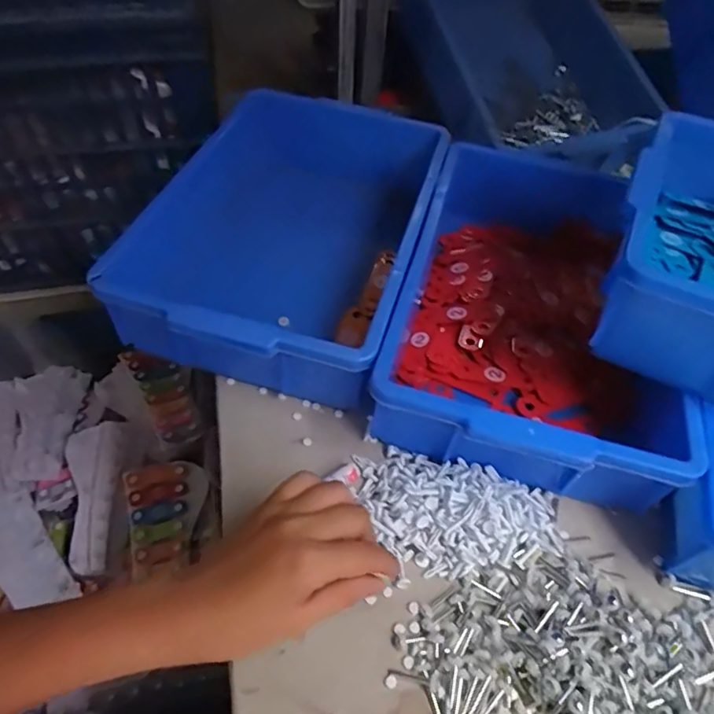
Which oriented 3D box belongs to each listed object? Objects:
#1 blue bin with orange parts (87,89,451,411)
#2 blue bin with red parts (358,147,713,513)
[{"bbox_3d":[-0.049,-0.155,0.582,0.245,0.099,0.427,14,53,8],"label":"blue bin with orange parts"},{"bbox_3d":[0.171,-0.056,0.525,0.242,0.089,0.378,14,53,9],"label":"blue bin with red parts"}]

